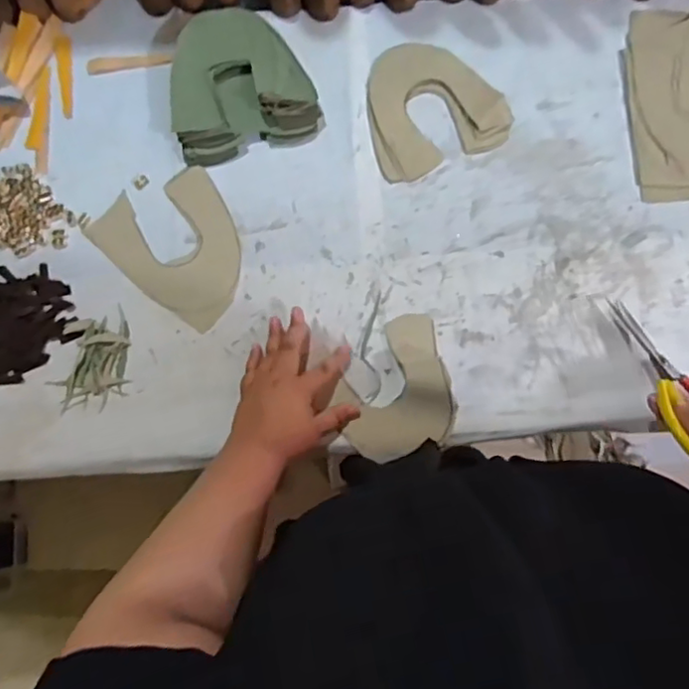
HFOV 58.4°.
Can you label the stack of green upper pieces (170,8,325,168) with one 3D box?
[{"bbox_3d":[-0.132,-0.321,0.752,0.173,0.045,0.174,-17,77,-2],"label":"stack of green upper pieces"}]

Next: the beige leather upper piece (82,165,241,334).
[{"bbox_3d":[-0.190,-0.122,0.730,0.194,0.004,0.148,43,81,12],"label":"beige leather upper piece"}]

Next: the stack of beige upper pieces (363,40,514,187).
[{"bbox_3d":[0.103,-0.299,0.760,0.166,0.008,0.167,-22,77,-3],"label":"stack of beige upper pieces"}]

